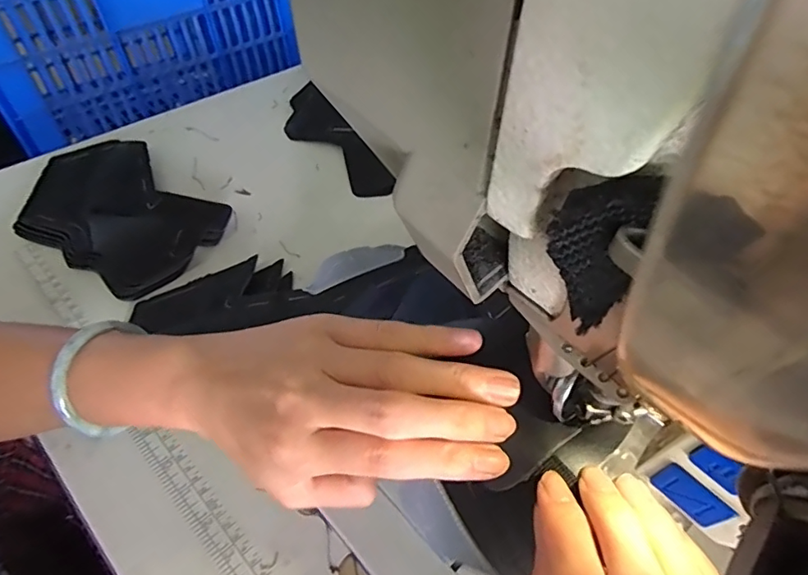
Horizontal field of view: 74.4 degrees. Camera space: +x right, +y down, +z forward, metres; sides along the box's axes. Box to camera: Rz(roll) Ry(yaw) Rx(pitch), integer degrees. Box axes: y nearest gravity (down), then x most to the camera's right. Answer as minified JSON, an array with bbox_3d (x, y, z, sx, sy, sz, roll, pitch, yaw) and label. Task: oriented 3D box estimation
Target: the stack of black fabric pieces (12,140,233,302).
[{"bbox_3d":[-0.268,-0.071,0.505,0.186,0.023,0.137,26,53,16],"label":"stack of black fabric pieces"}]

